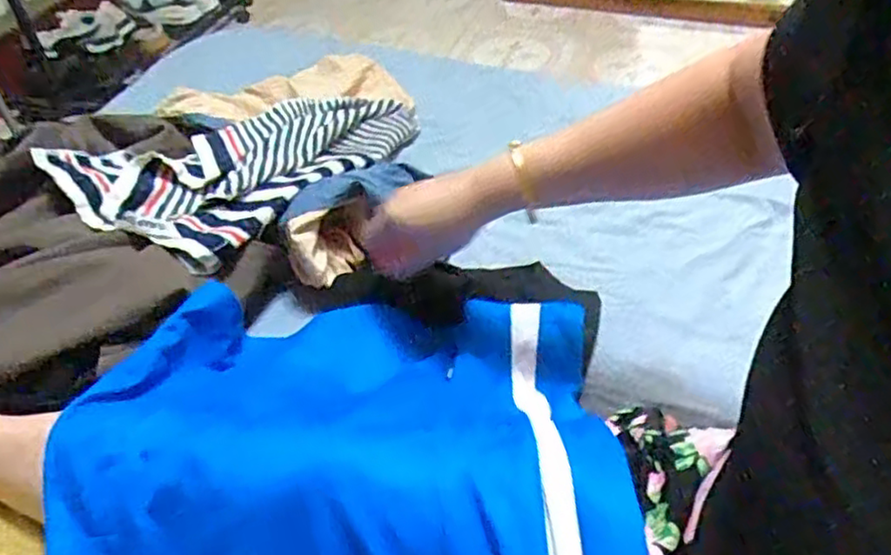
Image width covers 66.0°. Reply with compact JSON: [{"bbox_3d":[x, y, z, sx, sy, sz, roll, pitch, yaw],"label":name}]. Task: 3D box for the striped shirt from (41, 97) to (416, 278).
[{"bbox_3d":[-0.209,-0.153,0.817,0.219,0.112,0.439,25,51,27],"label":"striped shirt"}]

